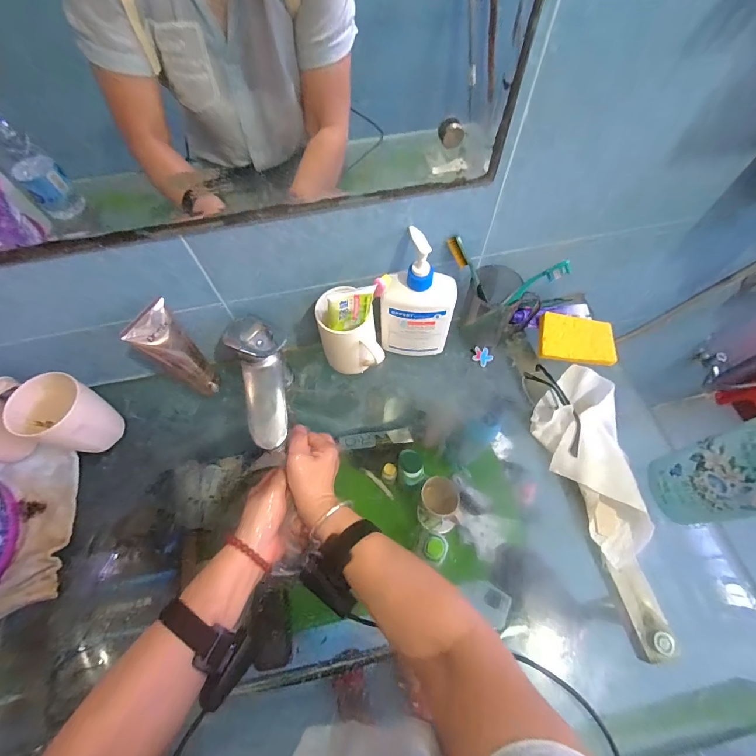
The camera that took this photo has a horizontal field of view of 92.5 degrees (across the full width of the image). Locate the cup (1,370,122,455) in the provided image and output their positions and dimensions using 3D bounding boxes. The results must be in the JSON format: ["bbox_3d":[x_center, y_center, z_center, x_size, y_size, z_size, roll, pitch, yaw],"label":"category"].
[{"bbox_3d":[-0.378,0.049,0.445,0.081,0.111,0.073,20,65,11],"label":"cup"}]

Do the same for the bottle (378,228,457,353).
[{"bbox_3d":[0.051,-0.096,0.457,0.091,0.177,0.047,5,64,3],"label":"bottle"}]

